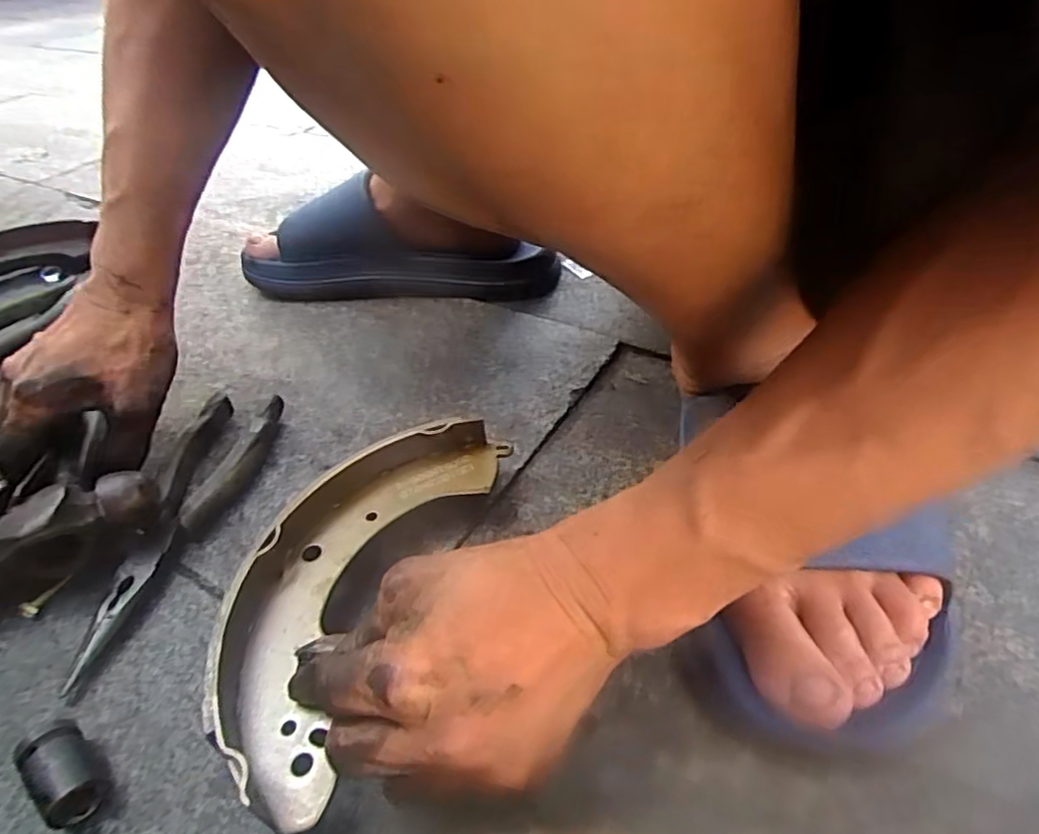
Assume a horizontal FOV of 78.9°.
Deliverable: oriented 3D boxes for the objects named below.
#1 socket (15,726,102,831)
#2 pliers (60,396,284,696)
[{"bbox_3d":[-0.186,0.147,0.260,0.033,0.024,0.021,29,53,34],"label":"socket"},{"bbox_3d":[-0.194,0.059,0.369,0.048,0.018,0.195,-1,42,7],"label":"pliers"}]

